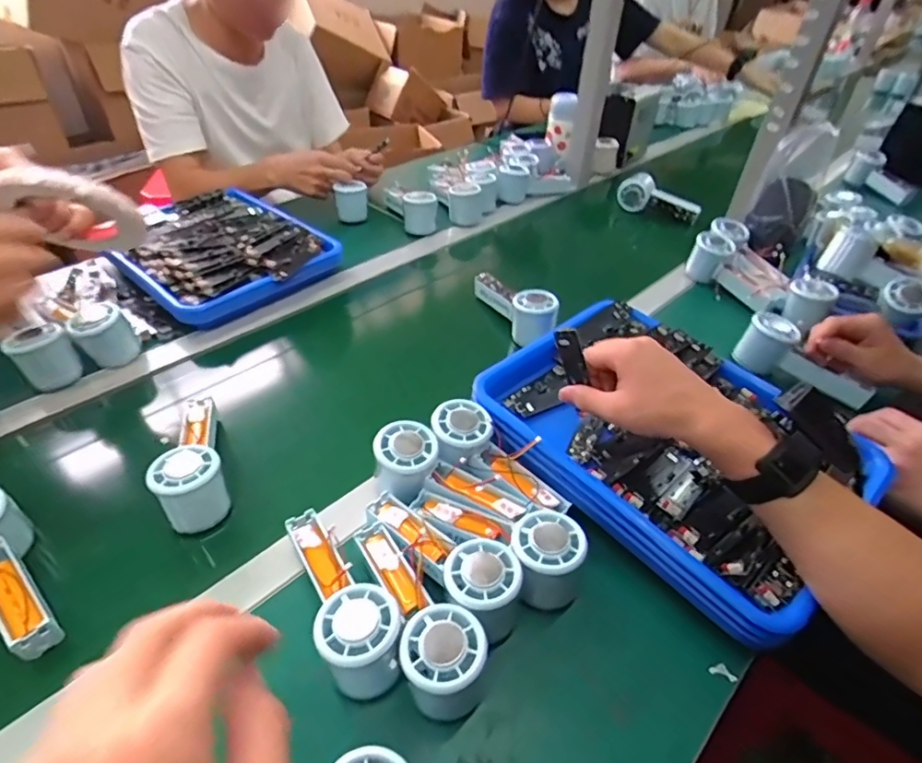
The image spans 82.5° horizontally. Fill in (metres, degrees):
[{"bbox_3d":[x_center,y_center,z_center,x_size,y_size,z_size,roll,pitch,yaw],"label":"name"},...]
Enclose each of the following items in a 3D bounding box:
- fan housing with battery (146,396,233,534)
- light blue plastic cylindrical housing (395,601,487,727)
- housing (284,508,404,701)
[{"bbox_3d":[-0.262,0.067,0.508,0.054,0.057,0.150,-16,44,-19],"label":"fan housing with battery"},{"bbox_3d":[-0.013,0.199,0.370,0.057,0.064,0.056,1,41,-1],"label":"light blue plastic cylindrical housing"},{"bbox_3d":[-0.095,0.160,0.404,0.053,0.054,0.157,-21,46,-24],"label":"housing"}]

